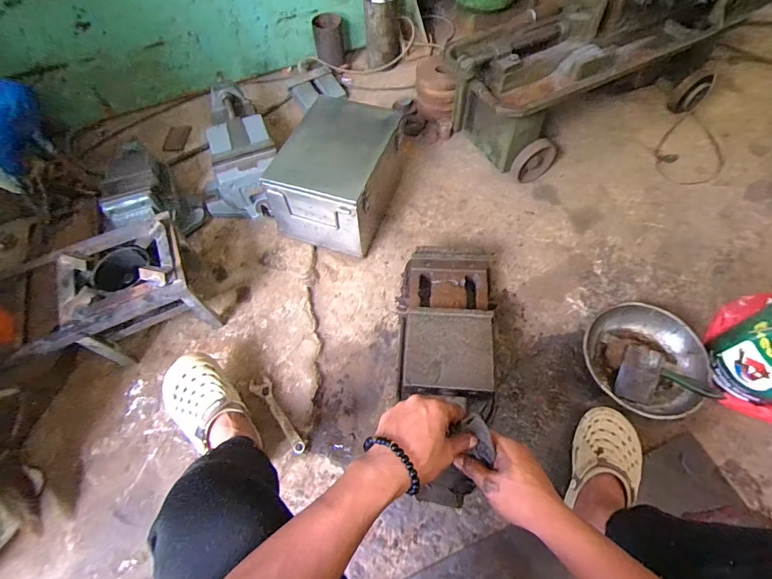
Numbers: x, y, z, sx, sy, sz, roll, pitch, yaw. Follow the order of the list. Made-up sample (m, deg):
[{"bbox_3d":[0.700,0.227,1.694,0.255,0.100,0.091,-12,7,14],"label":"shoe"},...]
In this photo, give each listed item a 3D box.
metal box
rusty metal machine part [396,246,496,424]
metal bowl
[{"bbox_3d":[-0.130,-0.296,1.037,0.275,0.226,0.325,18,62,11],"label":"metal box"},{"bbox_3d":[0.132,0.086,0.884,0.219,0.121,0.348,6,61,5],"label":"rusty metal machine part"},{"bbox_3d":[0.560,0.152,0.852,0.237,0.063,0.241,0,60,1],"label":"metal bowl"}]

